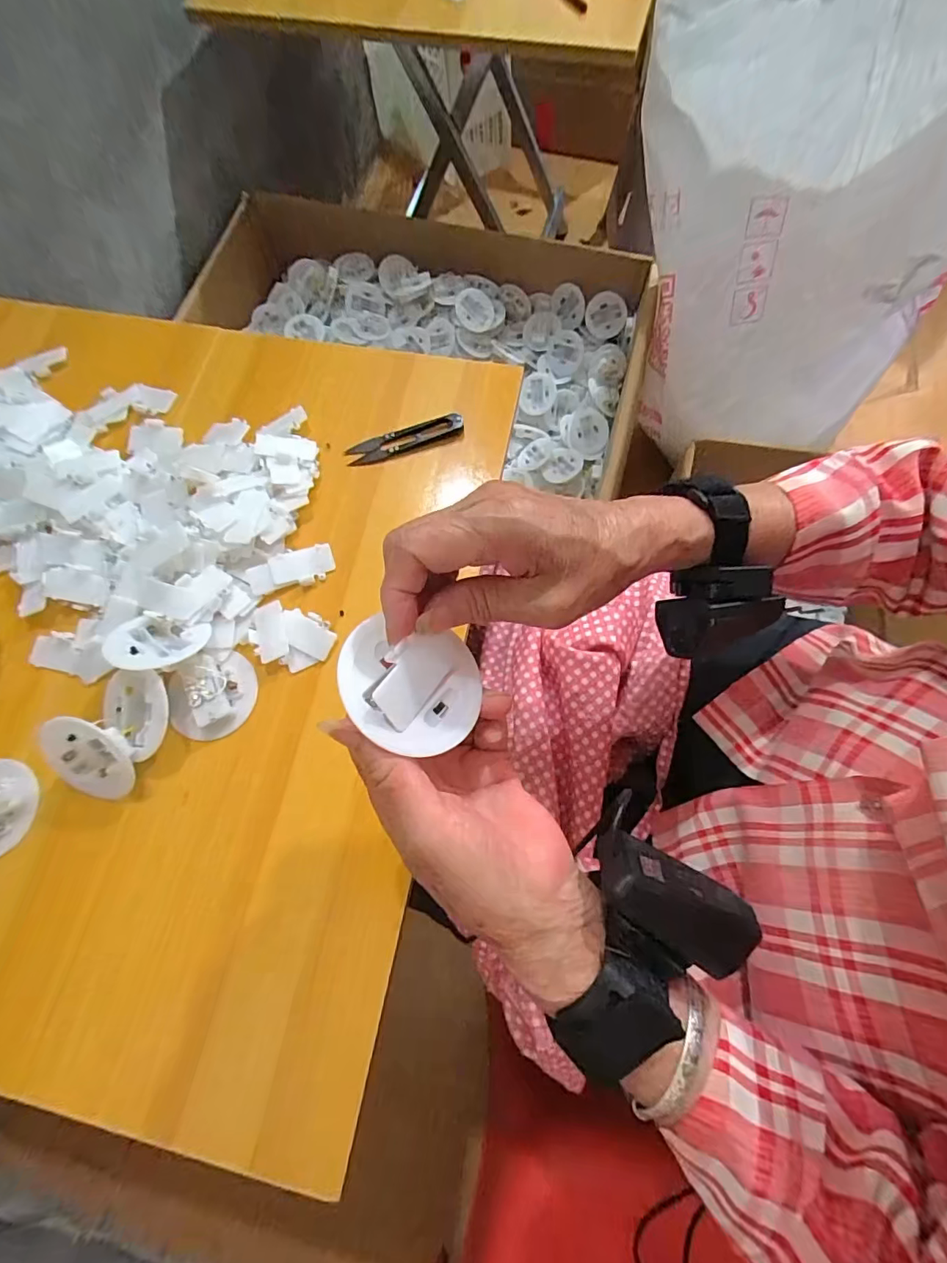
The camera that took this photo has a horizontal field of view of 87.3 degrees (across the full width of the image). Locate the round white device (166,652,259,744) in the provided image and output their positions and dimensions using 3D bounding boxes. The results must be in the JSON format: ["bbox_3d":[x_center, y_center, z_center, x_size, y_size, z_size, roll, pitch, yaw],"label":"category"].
[{"bbox_3d":[-0.189,0.045,0.360,0.054,0.015,0.063,5,74,1],"label":"round white device"}]

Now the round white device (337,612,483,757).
[{"bbox_3d":[-0.024,0.022,0.216,0.064,0.018,0.055,14,60,-23],"label":"round white device"}]

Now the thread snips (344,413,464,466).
[{"bbox_3d":[-0.059,-0.164,0.427,0.101,0.015,0.022,-17,75,-5],"label":"thread snips"}]

